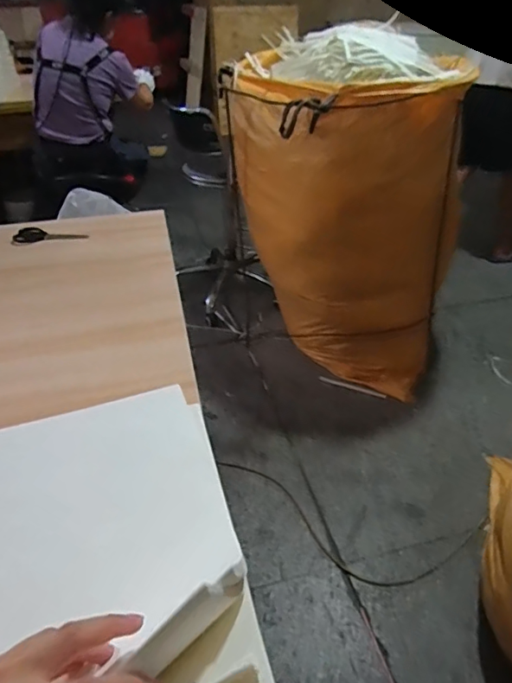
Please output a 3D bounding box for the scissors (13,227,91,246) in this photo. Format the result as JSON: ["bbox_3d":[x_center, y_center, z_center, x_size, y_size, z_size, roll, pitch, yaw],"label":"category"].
[{"bbox_3d":[-0.473,-0.252,1.172,0.162,0.008,0.094,-6,36,-8],"label":"scissors"}]

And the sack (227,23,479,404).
[{"bbox_3d":[0.310,-0.430,1.841,0.760,1.058,0.564,11,40,18],"label":"sack"}]

